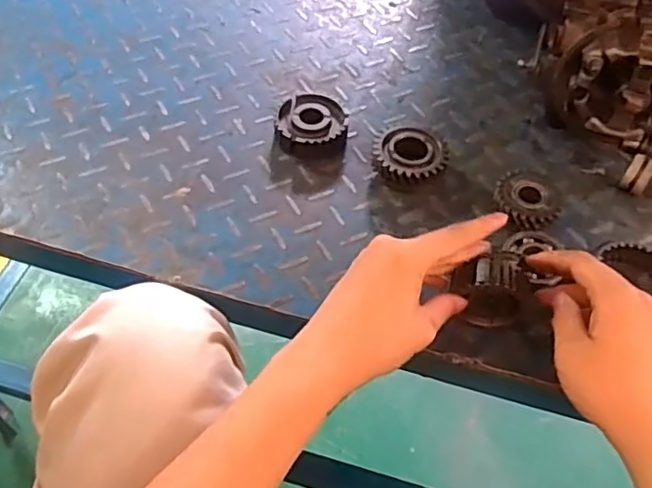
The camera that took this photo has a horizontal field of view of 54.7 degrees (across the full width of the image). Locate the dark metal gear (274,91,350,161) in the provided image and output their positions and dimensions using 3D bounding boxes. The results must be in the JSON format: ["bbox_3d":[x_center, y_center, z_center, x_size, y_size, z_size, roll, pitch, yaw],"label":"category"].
[{"bbox_3d":[-0.013,-0.110,0.600,0.065,0.026,0.067,12,55,7],"label":"dark metal gear"}]

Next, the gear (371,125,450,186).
[{"bbox_3d":[0.073,-0.074,0.565,0.065,0.035,0.064,1,54,-1],"label":"gear"}]

